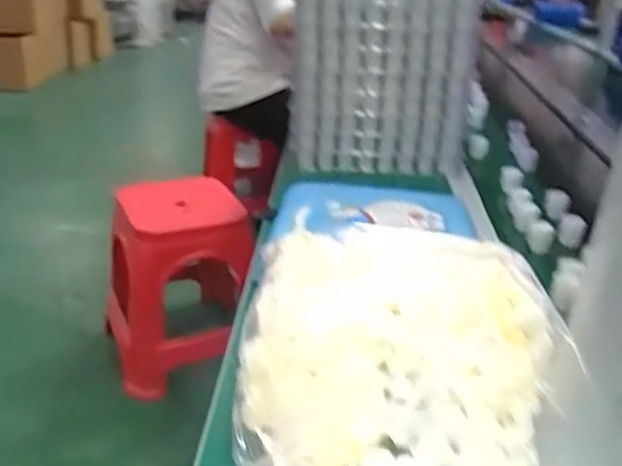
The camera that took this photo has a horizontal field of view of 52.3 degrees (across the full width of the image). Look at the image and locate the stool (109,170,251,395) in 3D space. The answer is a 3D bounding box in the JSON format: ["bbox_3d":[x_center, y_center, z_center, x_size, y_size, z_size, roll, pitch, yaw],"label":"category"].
[{"bbox_3d":[-0.351,0.122,1.643,0.357,0.435,0.340,-7,29,-16],"label":"stool"}]

